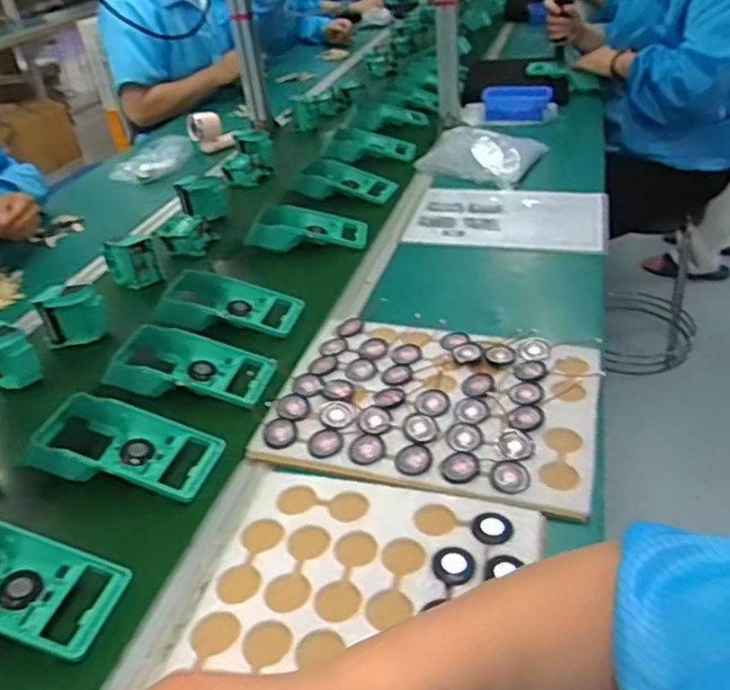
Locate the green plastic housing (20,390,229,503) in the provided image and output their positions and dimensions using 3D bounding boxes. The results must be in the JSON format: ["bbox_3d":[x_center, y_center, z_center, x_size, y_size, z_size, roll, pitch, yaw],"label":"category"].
[{"bbox_3d":[-0.241,0.100,0.666,0.190,0.044,0.090,6,37,14],"label":"green plastic housing"}]

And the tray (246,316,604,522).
[{"bbox_3d":[0.072,0.054,0.687,0.318,0.020,0.250,9,39,19],"label":"tray"}]

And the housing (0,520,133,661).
[{"bbox_3d":[-0.291,0.195,0.538,0.182,0.050,0.089,5,37,13],"label":"housing"}]

